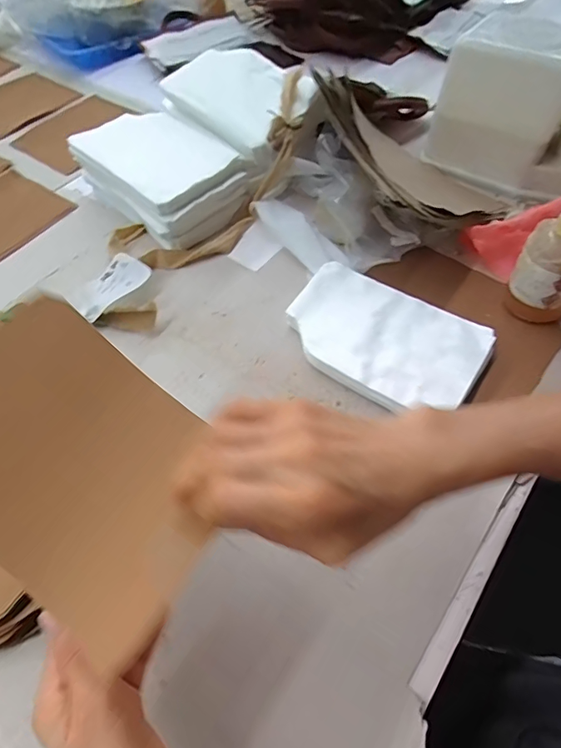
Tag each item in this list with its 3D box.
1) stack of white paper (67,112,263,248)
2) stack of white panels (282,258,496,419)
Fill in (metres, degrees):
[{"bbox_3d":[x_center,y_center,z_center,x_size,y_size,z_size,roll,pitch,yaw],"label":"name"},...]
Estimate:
[{"bbox_3d":[-0.154,-0.264,0.611,0.148,0.067,0.206,-40,62,-22],"label":"stack of white paper"},{"bbox_3d":[0.103,-0.037,0.483,0.199,0.023,0.128,29,61,21],"label":"stack of white panels"}]

